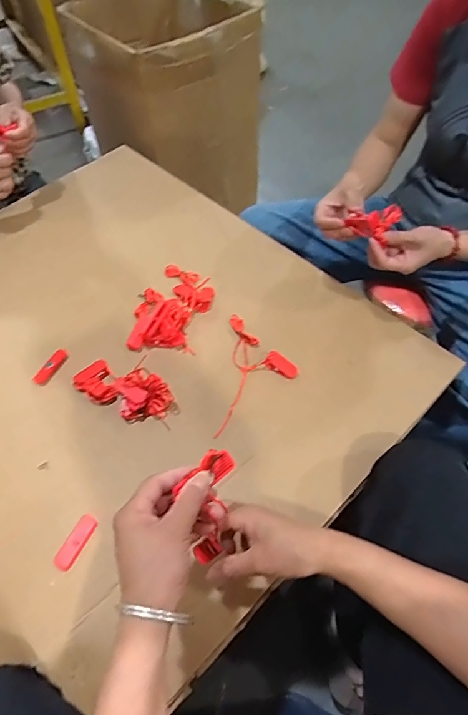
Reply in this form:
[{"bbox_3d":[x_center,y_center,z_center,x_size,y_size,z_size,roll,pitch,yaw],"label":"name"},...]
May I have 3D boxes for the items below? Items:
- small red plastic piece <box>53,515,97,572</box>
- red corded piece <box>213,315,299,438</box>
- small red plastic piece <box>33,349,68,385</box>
[{"bbox_3d":[-0.181,0.211,0.506,0.023,0.005,0.061,23,58,17],"label":"small red plastic piece"},{"bbox_3d":[0.036,0.015,0.619,0.105,0.013,0.195,2,54,3],"label":"red corded piece"},{"bbox_3d":[-0.261,0.013,0.632,0.018,0.008,0.061,22,58,17],"label":"small red plastic piece"}]

